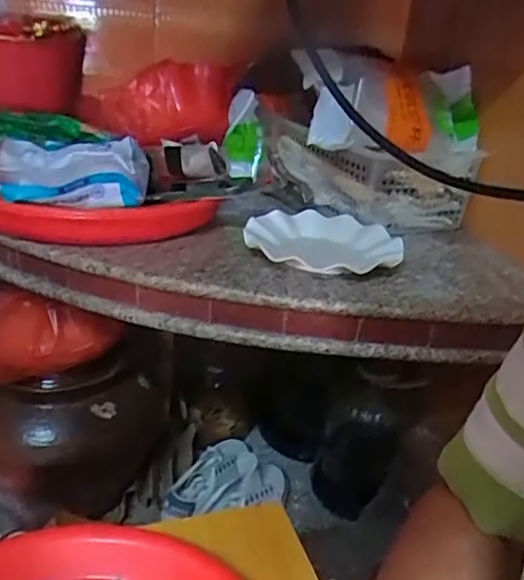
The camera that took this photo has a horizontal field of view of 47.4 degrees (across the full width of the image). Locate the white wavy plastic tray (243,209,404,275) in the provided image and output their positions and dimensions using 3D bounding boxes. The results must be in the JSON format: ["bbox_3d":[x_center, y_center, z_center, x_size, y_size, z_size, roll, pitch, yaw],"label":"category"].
[{"bbox_3d":[0.069,-0.060,0.703,0.173,0.024,0.169,4,24,-5],"label":"white wavy plastic tray"}]

